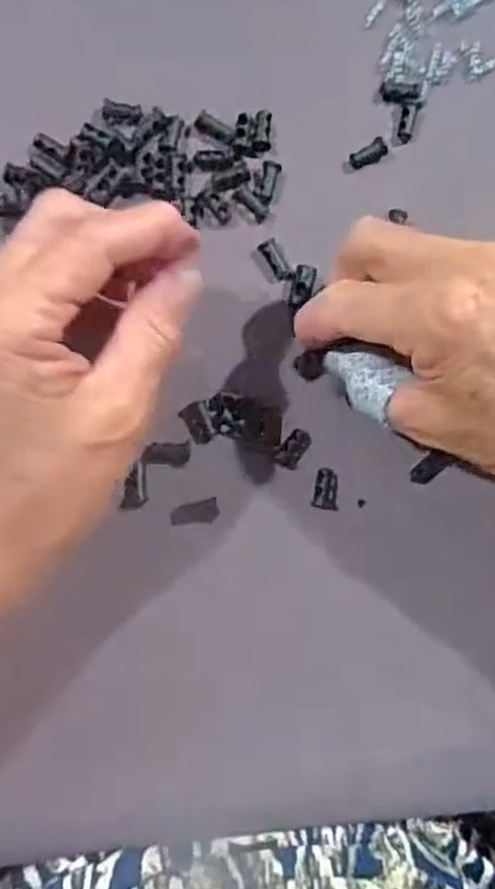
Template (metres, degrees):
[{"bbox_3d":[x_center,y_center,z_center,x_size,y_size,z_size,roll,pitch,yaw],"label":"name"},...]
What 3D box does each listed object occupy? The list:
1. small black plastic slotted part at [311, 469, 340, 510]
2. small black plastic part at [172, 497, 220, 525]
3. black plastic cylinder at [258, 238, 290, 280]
[{"bbox_3d":[0.034,0.019,0.304,0.012,0.004,0.017,12,83,-7],"label":"small black plastic slotted part"},{"bbox_3d":[-0.021,0.028,0.298,0.020,0.004,0.009,-14,87,-9],"label":"small black plastic part"},{"bbox_3d":[0.012,-0.079,0.310,0.007,0.006,0.018,-35,112,-9],"label":"black plastic cylinder"}]

